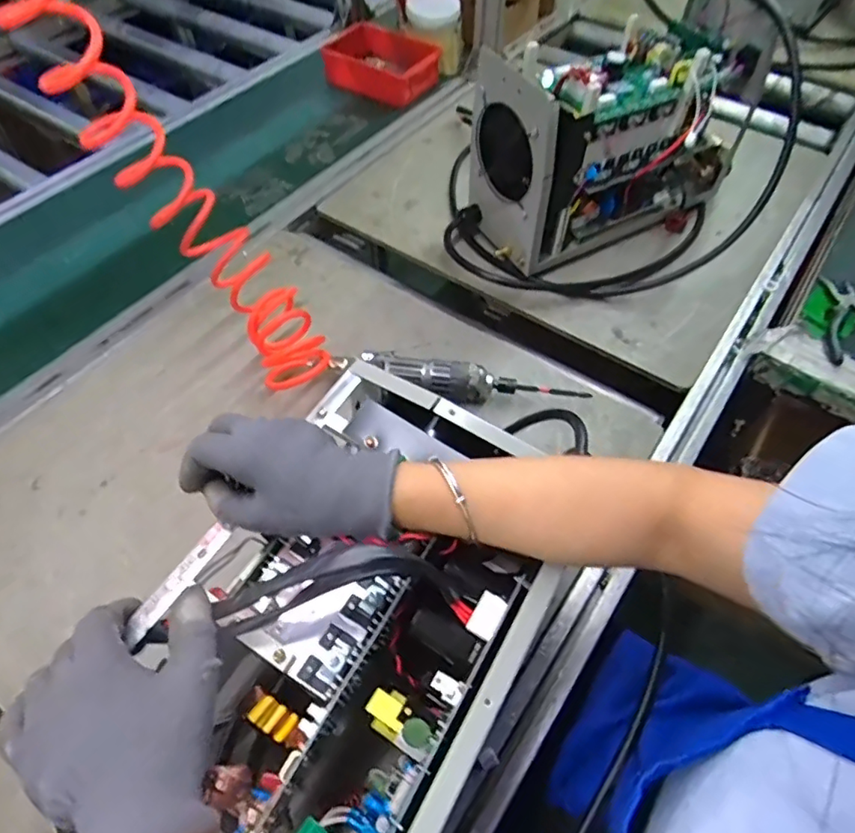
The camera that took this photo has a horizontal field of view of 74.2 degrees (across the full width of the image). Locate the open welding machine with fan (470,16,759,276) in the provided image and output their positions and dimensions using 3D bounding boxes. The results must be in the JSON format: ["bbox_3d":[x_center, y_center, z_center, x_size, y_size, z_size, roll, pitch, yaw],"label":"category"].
[{"bbox_3d":[0.253,-0.369,0.750,0.367,0.219,0.163,-28,59,-16],"label":"open welding machine with fan"}]

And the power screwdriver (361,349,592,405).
[{"bbox_3d":[0.051,-0.035,0.638,0.223,0.038,0.038,8,56,7],"label":"power screwdriver"}]

